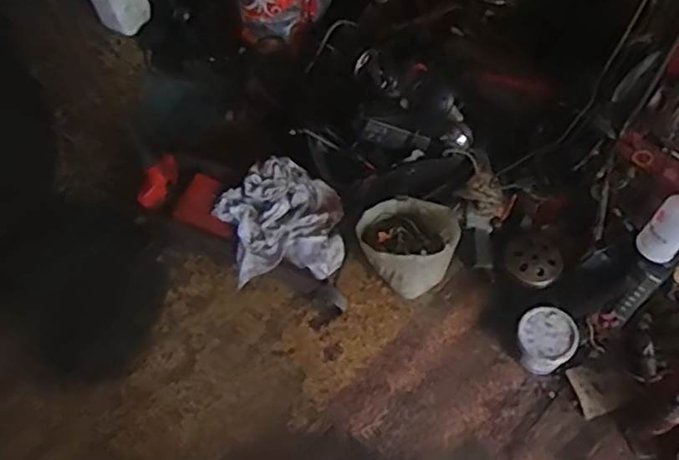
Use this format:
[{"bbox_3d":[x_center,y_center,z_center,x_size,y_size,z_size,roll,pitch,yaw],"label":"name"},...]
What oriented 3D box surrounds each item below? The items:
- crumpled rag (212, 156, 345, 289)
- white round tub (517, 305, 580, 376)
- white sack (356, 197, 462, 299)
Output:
[{"bbox_3d":[-0.132,-0.006,1.544,0.266,0.169,0.274,-11,60,-4],"label":"crumpled rag"},{"bbox_3d":[0.436,0.234,1.410,0.119,0.093,0.123,-1,60,2],"label":"white round tub"},{"bbox_3d":[0.155,0.044,1.490,0.216,0.162,0.168,-3,59,1],"label":"white sack"}]

